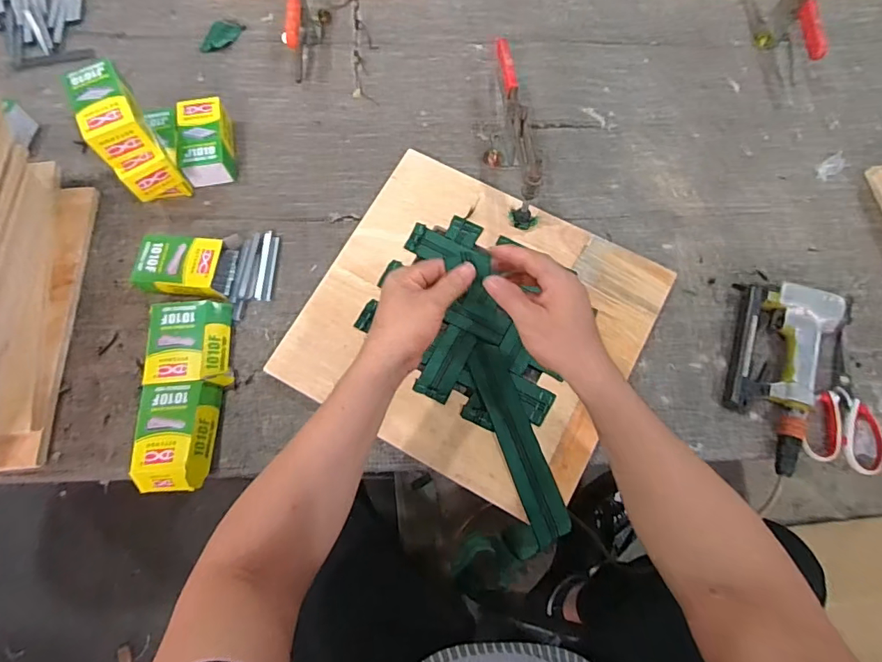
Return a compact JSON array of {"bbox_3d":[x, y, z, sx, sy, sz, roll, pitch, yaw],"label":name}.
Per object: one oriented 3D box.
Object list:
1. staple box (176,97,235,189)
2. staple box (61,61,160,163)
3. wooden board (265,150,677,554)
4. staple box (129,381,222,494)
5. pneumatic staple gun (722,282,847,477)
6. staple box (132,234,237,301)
[{"bbox_3d":[-0.359,-0.290,0.730,0.067,0.053,0.130,-10,71,-5],"label":"staple box"},{"bbox_3d":[-0.434,-0.289,0.625,0.071,0.048,0.125,-27,73,-10],"label":"staple box"},{"bbox_3d":[0.045,-0.016,0.649,0.424,0.012,0.397,27,72,8],"label":"wooden board"},{"bbox_3d":[-0.329,0.130,0.591,0.090,0.038,0.130,-3,71,-2],"label":"staple box"},{"bbox_3d":[0.447,0.055,0.621,0.128,0.045,0.251,14,71,4],"label":"pneumatic staple gun"},{"bbox_3d":[-0.357,-0.096,0.669,0.123,0.031,0.091,2,70,0],"label":"staple box"}]

